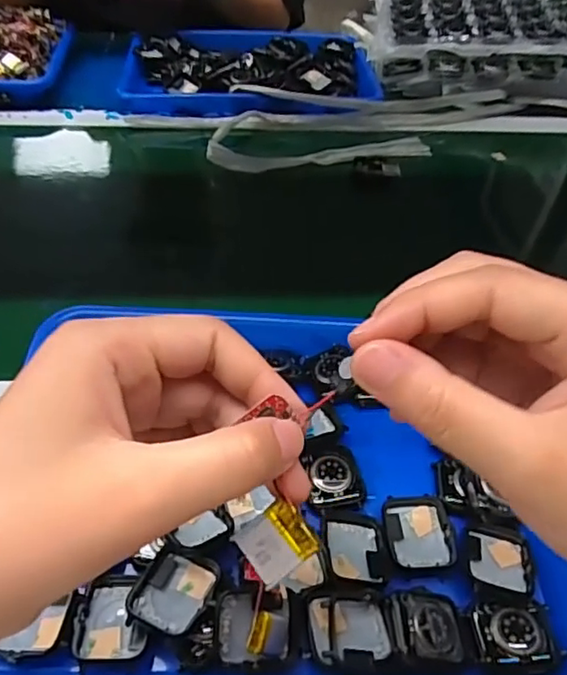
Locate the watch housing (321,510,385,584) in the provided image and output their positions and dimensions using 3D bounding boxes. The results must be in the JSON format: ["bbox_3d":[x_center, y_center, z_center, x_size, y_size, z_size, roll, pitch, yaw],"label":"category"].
[{"bbox_3d":[0.038,0.114,0.322,0.034,0.014,0.040,4,45,0],"label":"watch housing"}]

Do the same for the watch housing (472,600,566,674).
[{"bbox_3d":[0.117,0.151,0.299,0.042,0.010,0.031,0,45,-4],"label":"watch housing"}]

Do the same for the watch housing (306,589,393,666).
[{"bbox_3d":[0.033,0.141,0.290,0.040,0.011,0.033,-2,45,-6],"label":"watch housing"}]

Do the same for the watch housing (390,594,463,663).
[{"bbox_3d":[0.071,0.143,0.292,0.040,0.007,0.029,21,47,-25],"label":"watch housing"}]

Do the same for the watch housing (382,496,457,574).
[{"bbox_3d":[0.076,0.110,0.335,0.038,0.008,0.043,-1,45,-5],"label":"watch housing"}]

